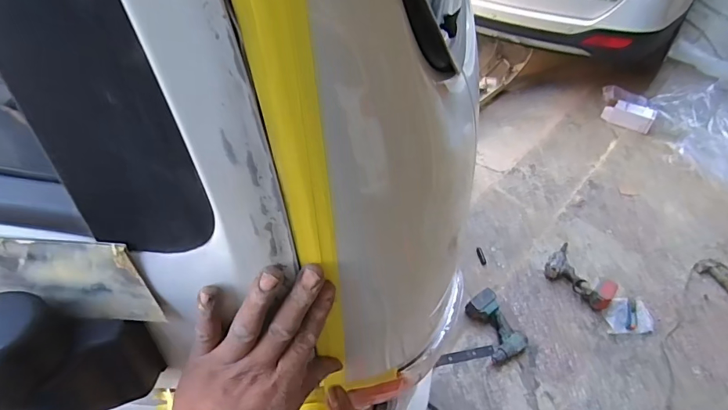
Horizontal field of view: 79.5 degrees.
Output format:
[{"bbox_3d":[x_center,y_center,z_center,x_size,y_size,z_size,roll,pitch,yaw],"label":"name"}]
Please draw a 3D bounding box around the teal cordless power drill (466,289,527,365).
[{"bbox_3d":[0.475,0.433,1.592,0.139,0.086,0.235,-19,52,-19],"label":"teal cordless power drill"}]

